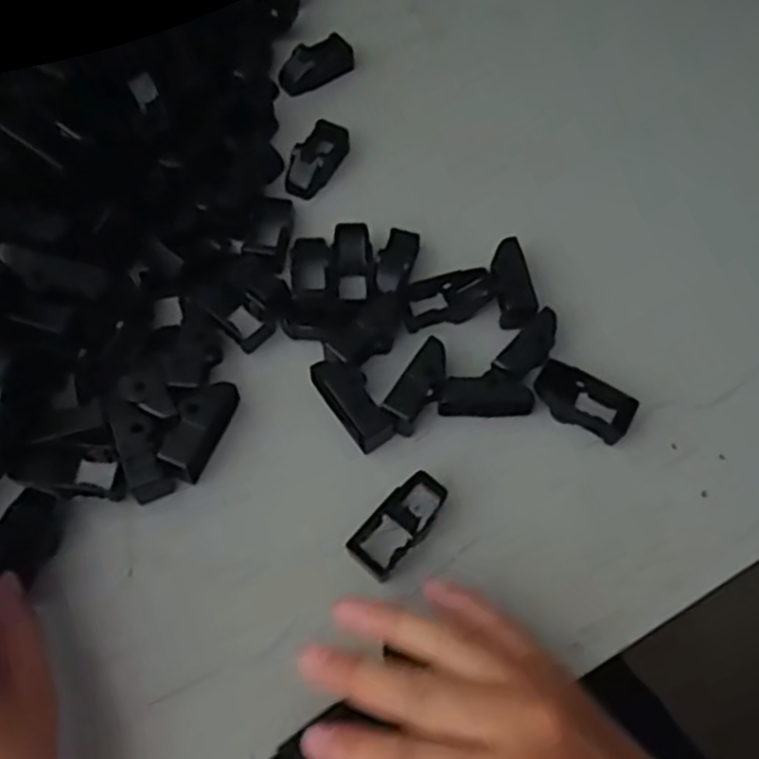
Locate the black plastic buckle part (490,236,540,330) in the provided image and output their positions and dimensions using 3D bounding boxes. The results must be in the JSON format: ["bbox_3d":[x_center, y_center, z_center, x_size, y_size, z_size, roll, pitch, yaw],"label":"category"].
[{"bbox_3d":[0.070,-0.051,0.398,0.018,0.018,0.049,-9,63,-7],"label":"black plastic buckle part"}]

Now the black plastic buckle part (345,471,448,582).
[{"bbox_3d":[0.008,0.066,0.338,0.023,0.019,0.049,36,67,15],"label":"black plastic buckle part"}]

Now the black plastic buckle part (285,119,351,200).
[{"bbox_3d":[-0.038,-0.133,0.445,0.025,0.014,0.053,23,64,10],"label":"black plastic buckle part"}]

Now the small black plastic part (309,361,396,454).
[{"bbox_3d":[-0.013,0.010,0.366,0.020,0.023,0.048,-34,69,-18],"label":"small black plastic part"}]

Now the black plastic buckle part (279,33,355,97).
[{"bbox_3d":[-0.041,-0.207,0.486,0.051,0.013,0.027,-27,67,-15],"label":"black plastic buckle part"}]

